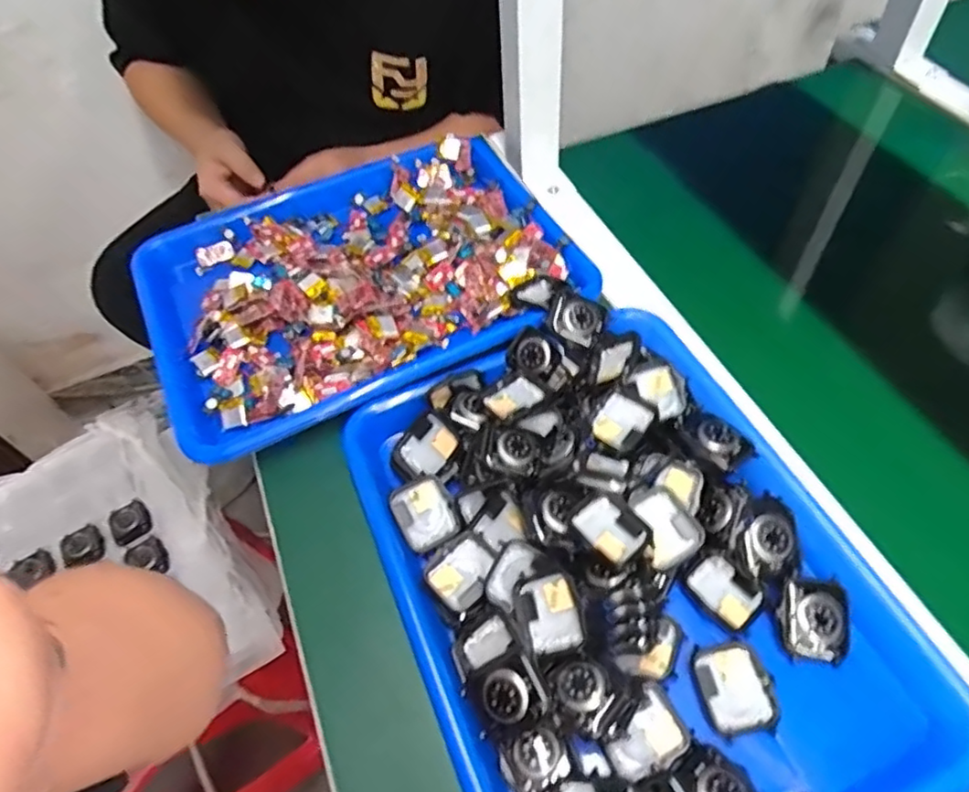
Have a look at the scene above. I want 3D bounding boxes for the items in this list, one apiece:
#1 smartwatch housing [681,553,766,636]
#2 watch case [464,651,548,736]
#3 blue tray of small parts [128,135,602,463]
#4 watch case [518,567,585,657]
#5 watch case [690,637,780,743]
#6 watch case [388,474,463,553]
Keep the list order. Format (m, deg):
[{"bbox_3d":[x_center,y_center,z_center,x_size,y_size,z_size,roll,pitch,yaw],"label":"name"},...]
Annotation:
[{"bbox_3d":[0.142,0.115,0.374,0.034,0.009,0.042,-37,60,-19],"label":"smartwatch housing"},{"bbox_3d":[0.011,0.154,0.324,0.041,0.010,0.032,-37,66,10],"label":"watch case"},{"bbox_3d":[-0.105,-0.096,0.521,0.328,0.035,0.239,-26,57,-12],"label":"blue tray of small parts"},{"bbox_3d":[0.035,0.119,0.344,0.030,0.014,0.042,-15,56,-8],"label":"watch case"},{"bbox_3d":[0.133,0.155,0.338,0.037,0.006,0.045,-11,55,-2],"label":"watch case"},{"bbox_3d":[-0.038,0.076,0.410,0.036,0.008,0.043,-29,75,-9],"label":"watch case"}]

